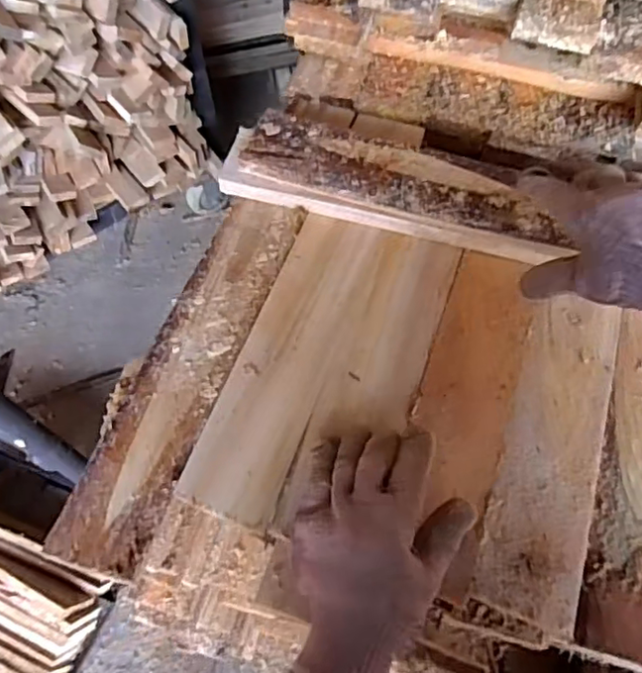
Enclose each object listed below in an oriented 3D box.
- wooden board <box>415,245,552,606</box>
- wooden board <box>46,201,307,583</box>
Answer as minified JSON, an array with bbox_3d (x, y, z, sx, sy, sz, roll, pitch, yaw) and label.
[{"bbox_3d":[0.120,0.051,0.475,0.079,0.009,0.283,13,61,7],"label":"wooden board"},{"bbox_3d":[-0.112,0.016,0.498,0.082,0.011,0.338,17,62,10],"label":"wooden board"}]

